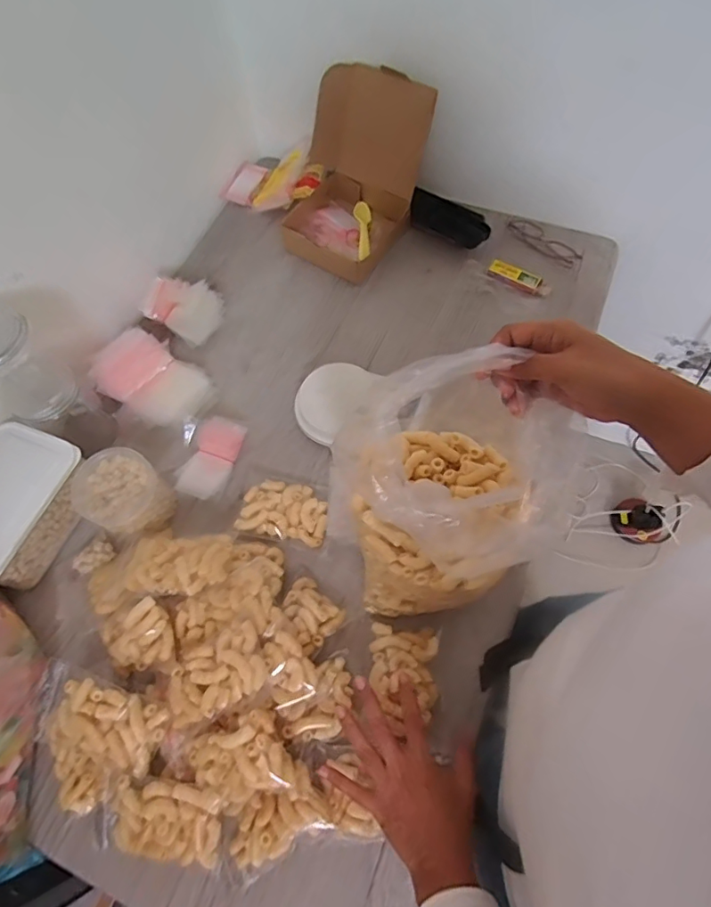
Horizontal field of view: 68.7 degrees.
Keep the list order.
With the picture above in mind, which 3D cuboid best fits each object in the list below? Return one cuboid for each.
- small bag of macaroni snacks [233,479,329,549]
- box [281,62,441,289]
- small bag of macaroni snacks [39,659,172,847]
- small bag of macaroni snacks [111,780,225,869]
[{"bbox_3d":[-0.091,0.072,0.675,0.110,0.017,0.078,9,66,7],"label":"small bag of macaroni snacks"},{"bbox_3d":[-0.012,-0.439,0.815,0.193,0.177,0.233,23,68,13],"label":"box"},{"bbox_3d":[-0.282,0.304,0.545,0.135,0.065,0.130,25,69,13],"label":"small bag of macaroni snacks"},{"bbox_3d":[-0.191,0.374,0.528,0.109,0.033,0.070,7,66,6],"label":"small bag of macaroni snacks"}]

